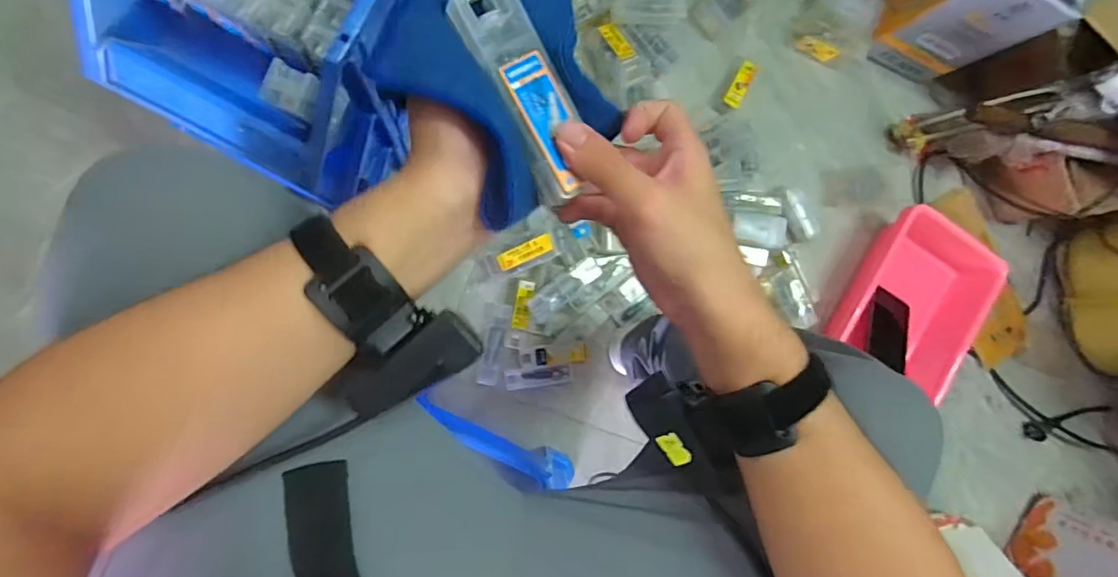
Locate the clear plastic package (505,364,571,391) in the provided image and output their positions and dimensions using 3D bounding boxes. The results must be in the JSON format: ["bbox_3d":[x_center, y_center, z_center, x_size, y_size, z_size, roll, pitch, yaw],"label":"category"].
[{"bbox_3d":[-0.031,0.132,0.823,0.097,0.020,0.032,-5,91,-10],"label":"clear plastic package"}]

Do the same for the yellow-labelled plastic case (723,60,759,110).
[{"bbox_3d":[0.282,-0.316,0.845,0.028,0.017,0.070,24,104,-10],"label":"yellow-labelled plastic case"}]

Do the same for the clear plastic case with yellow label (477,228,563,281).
[{"bbox_3d":[-0.056,-0.046,0.777,0.124,0.022,0.040,-20,97,21],"label":"clear plastic case with yellow label"}]

